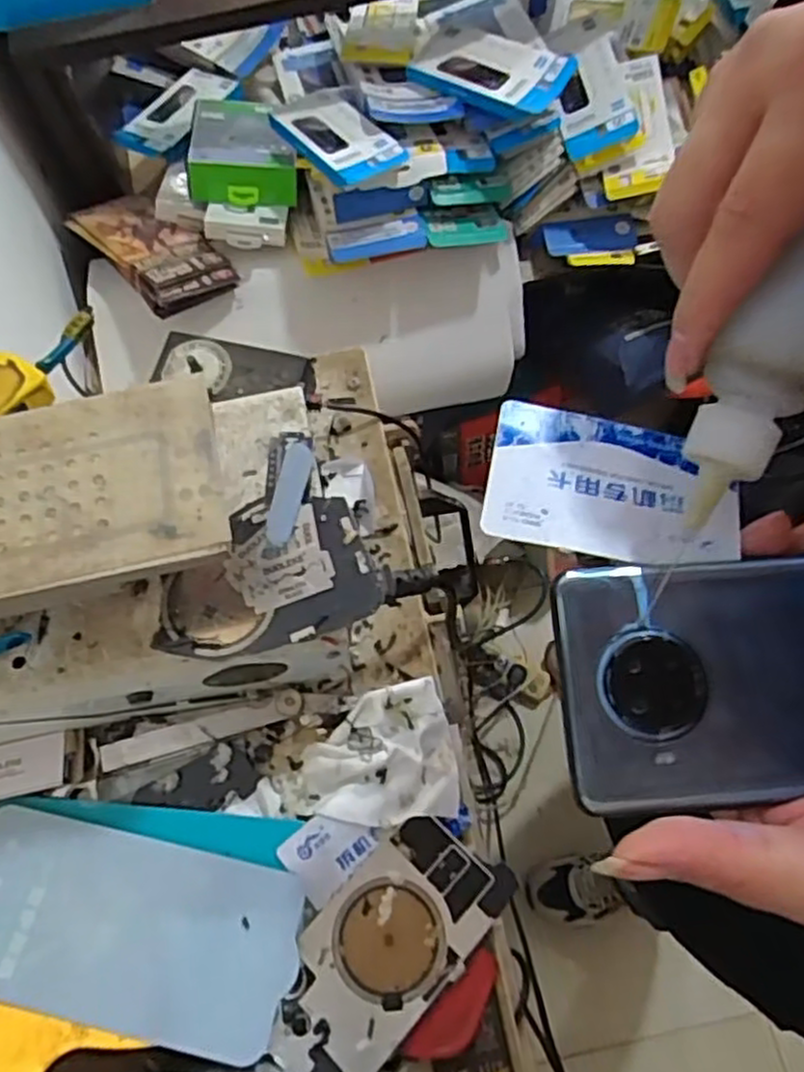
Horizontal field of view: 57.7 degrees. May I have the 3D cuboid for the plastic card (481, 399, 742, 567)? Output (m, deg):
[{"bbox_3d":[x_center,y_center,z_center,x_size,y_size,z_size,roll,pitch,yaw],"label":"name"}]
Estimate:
[{"bbox_3d":[0.072,-0.017,0.251,0.084,0.004,0.052,11,66,1],"label":"plastic card"}]

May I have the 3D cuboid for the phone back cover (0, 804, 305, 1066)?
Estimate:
[{"bbox_3d":[-0.130,0.181,0.339,0.160,0.005,0.078,11,63,4],"label":"phone back cover"}]

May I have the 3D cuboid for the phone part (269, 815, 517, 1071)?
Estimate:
[{"bbox_3d":[-0.010,0.195,0.347,0.065,0.011,0.122,39,75,17],"label":"phone part"}]

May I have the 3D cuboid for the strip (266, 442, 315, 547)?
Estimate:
[{"bbox_3d":[-0.053,-0.021,0.347,0.013,0.006,0.051,10,69,7],"label":"strip"}]

